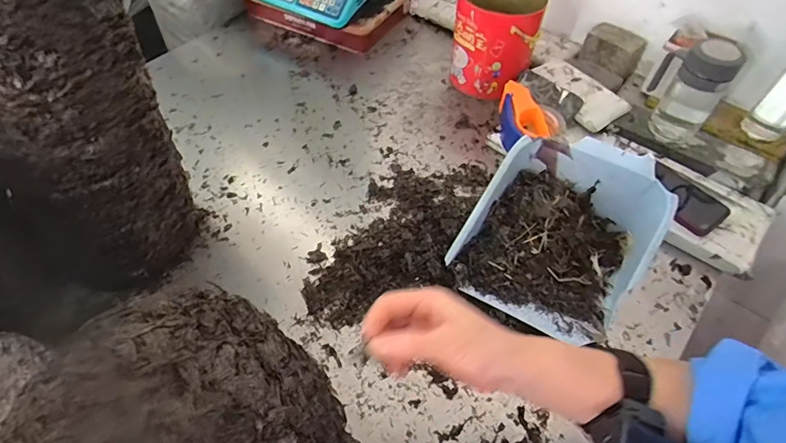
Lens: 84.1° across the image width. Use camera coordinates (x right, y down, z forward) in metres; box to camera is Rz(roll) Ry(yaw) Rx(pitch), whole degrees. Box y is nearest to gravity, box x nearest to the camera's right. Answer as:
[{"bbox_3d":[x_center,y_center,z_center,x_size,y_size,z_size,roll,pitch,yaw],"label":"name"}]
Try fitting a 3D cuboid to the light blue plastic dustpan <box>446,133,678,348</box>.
[{"bbox_3d":[0.238,0.024,0.646,0.251,0.136,0.257,31,60,20],"label":"light blue plastic dustpan"}]

